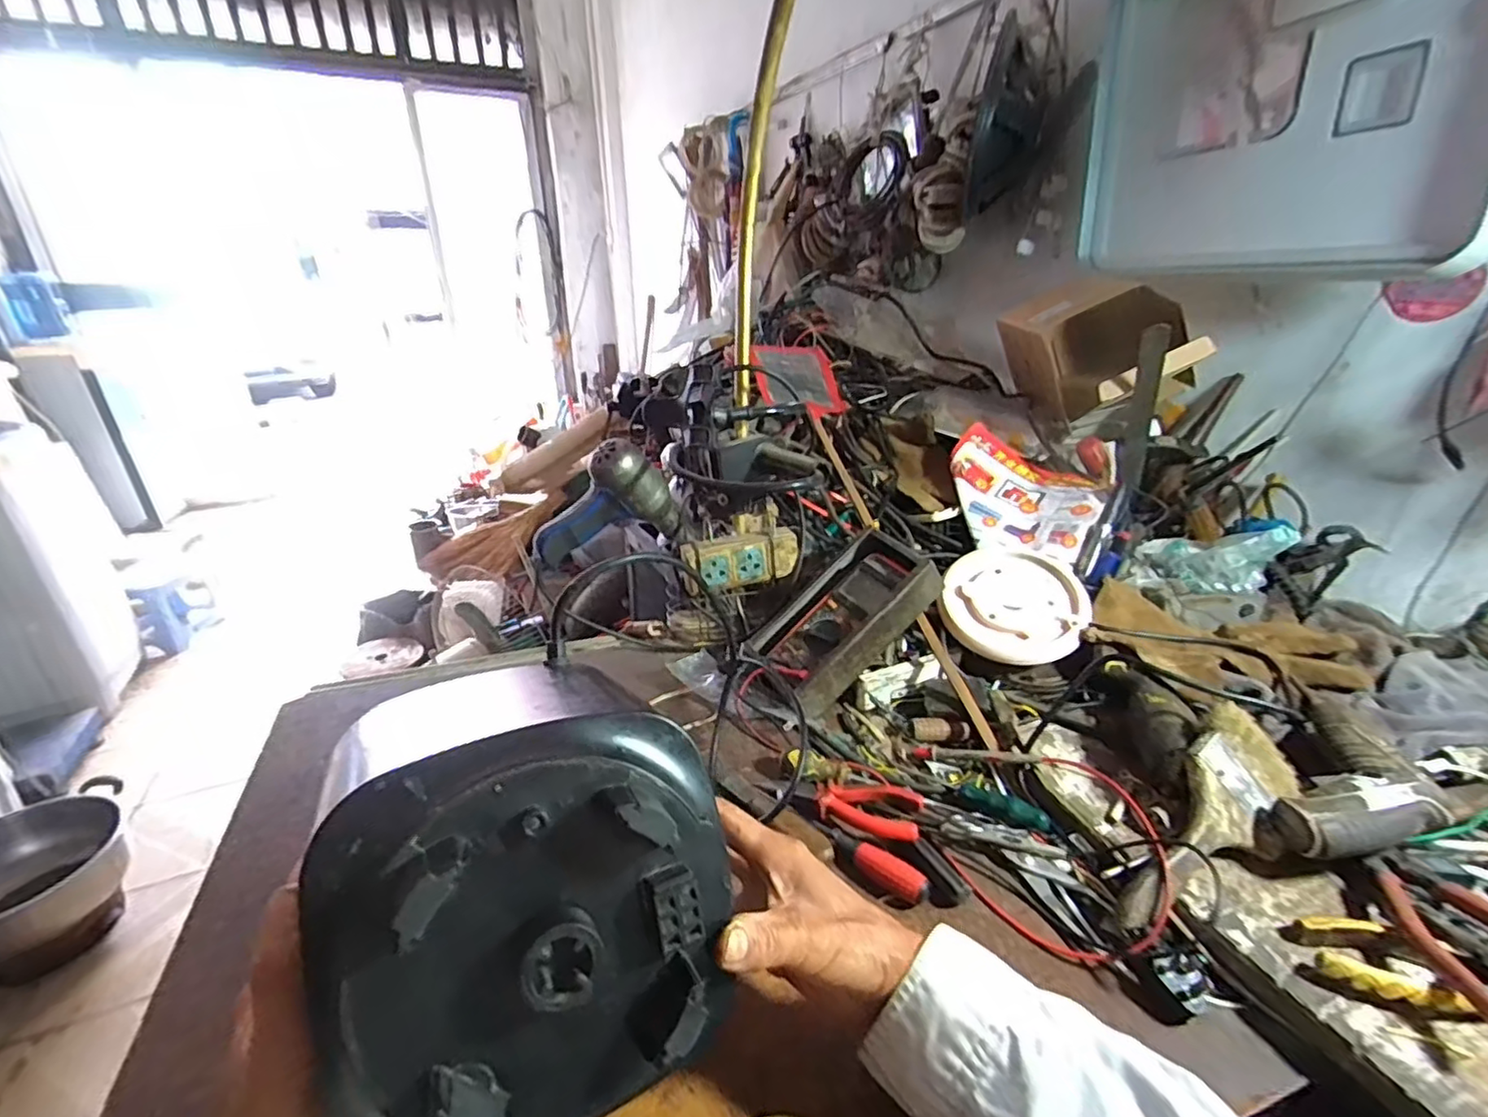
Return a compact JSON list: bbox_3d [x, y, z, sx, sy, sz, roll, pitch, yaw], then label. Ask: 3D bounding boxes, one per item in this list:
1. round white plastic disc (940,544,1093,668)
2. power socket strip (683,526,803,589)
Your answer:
[{"bbox_3d":[0.307,0.045,0.737,0.153,0.024,0.159,-4,52,6],"label":"round white plastic disc"},{"bbox_3d":[-0.002,0.001,0.752,0.133,0.056,0.026,-6,25,-13],"label":"power socket strip"}]

